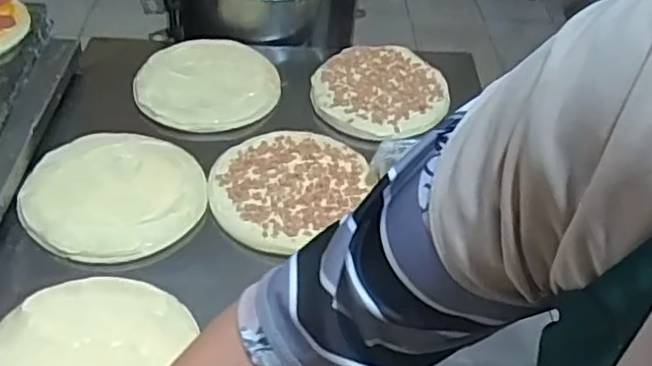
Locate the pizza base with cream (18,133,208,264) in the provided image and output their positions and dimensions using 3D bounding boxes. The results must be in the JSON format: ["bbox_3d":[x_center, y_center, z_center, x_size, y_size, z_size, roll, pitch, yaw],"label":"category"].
[{"bbox_3d":[-0.244,0.008,0.756,0.196,0.023,0.195,-16,47,-23],"label":"pizza base with cream"}]

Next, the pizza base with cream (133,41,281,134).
[{"bbox_3d":[-0.169,-0.145,0.929,0.193,0.021,0.178,-4,52,-12],"label":"pizza base with cream"}]

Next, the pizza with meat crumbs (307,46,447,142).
[{"bbox_3d":[0.077,-0.134,0.937,0.190,0.013,0.178,-6,52,-11],"label":"pizza with meat crumbs"}]

